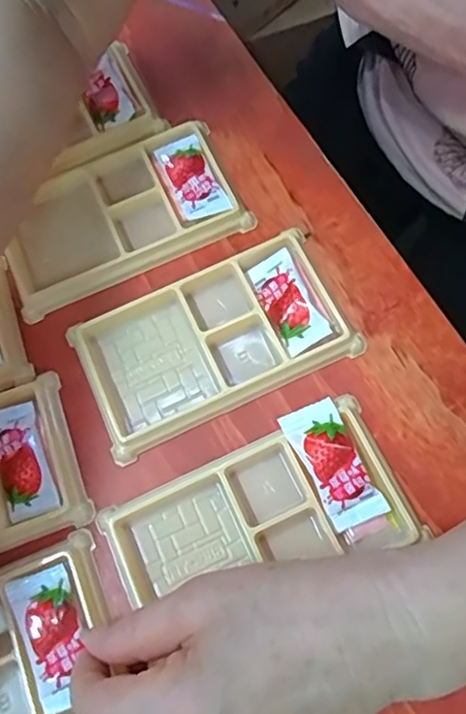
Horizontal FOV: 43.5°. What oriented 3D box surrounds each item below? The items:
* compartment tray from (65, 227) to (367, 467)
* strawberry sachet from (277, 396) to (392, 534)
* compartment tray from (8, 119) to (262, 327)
[{"bbox_3d":[-0.011,-0.010,0.301,0.134,0.016,0.073,-24,71,-4],"label":"compartment tray"},{"bbox_3d":[0.047,0.051,0.278,0.026,0.013,0.059,-26,71,-5],"label":"strawberry sachet"},{"bbox_3d":[-0.066,-0.082,0.328,0.132,0.019,0.078,-28,71,-6],"label":"compartment tray"}]

